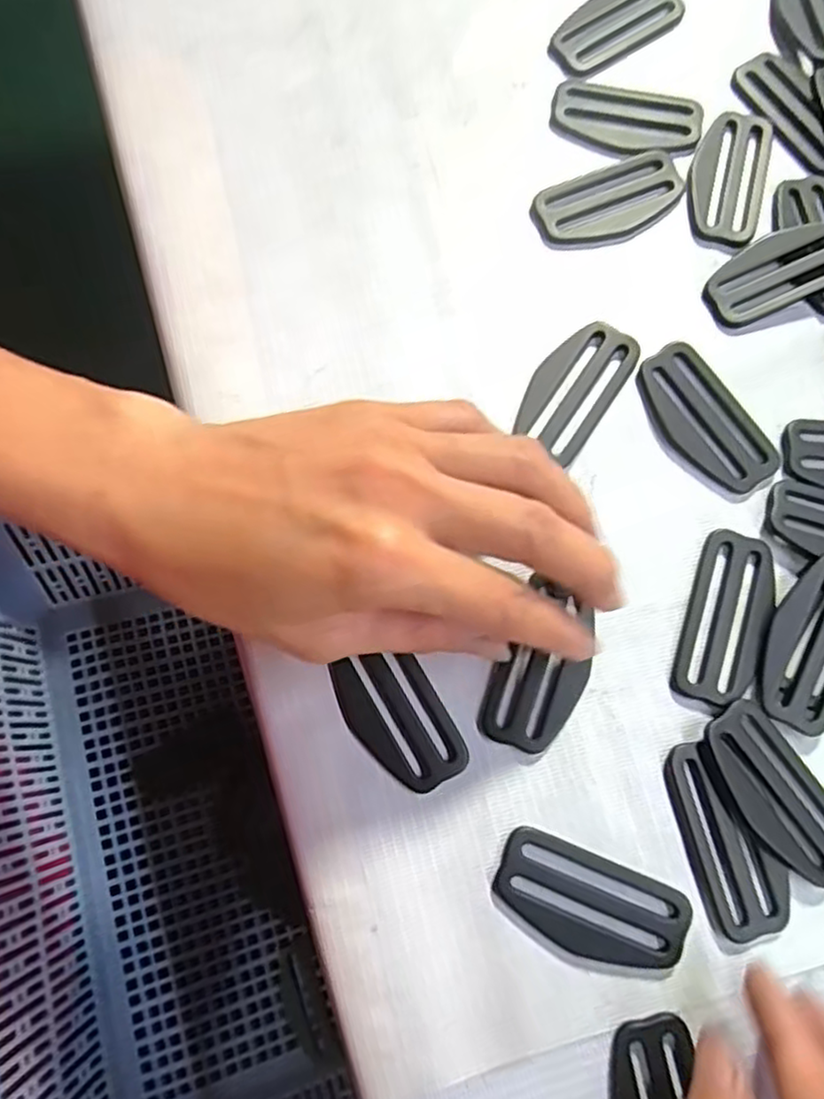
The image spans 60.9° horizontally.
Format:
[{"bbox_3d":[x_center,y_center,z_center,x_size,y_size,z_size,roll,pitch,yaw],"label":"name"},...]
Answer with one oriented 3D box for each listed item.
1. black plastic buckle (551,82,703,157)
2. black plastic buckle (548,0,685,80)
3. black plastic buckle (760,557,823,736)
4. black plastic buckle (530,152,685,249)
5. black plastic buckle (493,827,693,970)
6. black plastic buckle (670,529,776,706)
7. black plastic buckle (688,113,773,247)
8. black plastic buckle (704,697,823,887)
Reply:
[{"bbox_3d":[0.088,-0.176,0.285,0.059,0.004,0.032,11,76,1],"label":"black plastic buckle"},{"bbox_3d":[0.086,-0.223,0.298,0.059,0.006,0.025,-33,79,-9],"label":"black plastic buckle"},{"bbox_3d":[0.135,0.030,0.234,0.030,0.008,0.058,33,84,9],"label":"black plastic buckle"},{"bbox_3d":[0.079,-0.137,0.275,0.061,0.004,0.030,-23,78,-7],"label":"black plastic buckle"},{"bbox_3d":[0.055,0.110,0.215,0.059,0.004,0.030,21,77,4],"label":"black plastic buckle"},{"bbox_3d":[0.107,0.023,0.237,0.026,0.004,0.058,20,77,3],"label":"black plastic buckle"},{"bbox_3d":[0.127,-0.150,0.281,0.030,0.004,0.060,15,76,2],"label":"black plastic buckle"},{"bbox_3d":[0.117,0.077,0.223,0.027,0.006,0.059,-34,79,-9],"label":"black plastic buckle"}]

